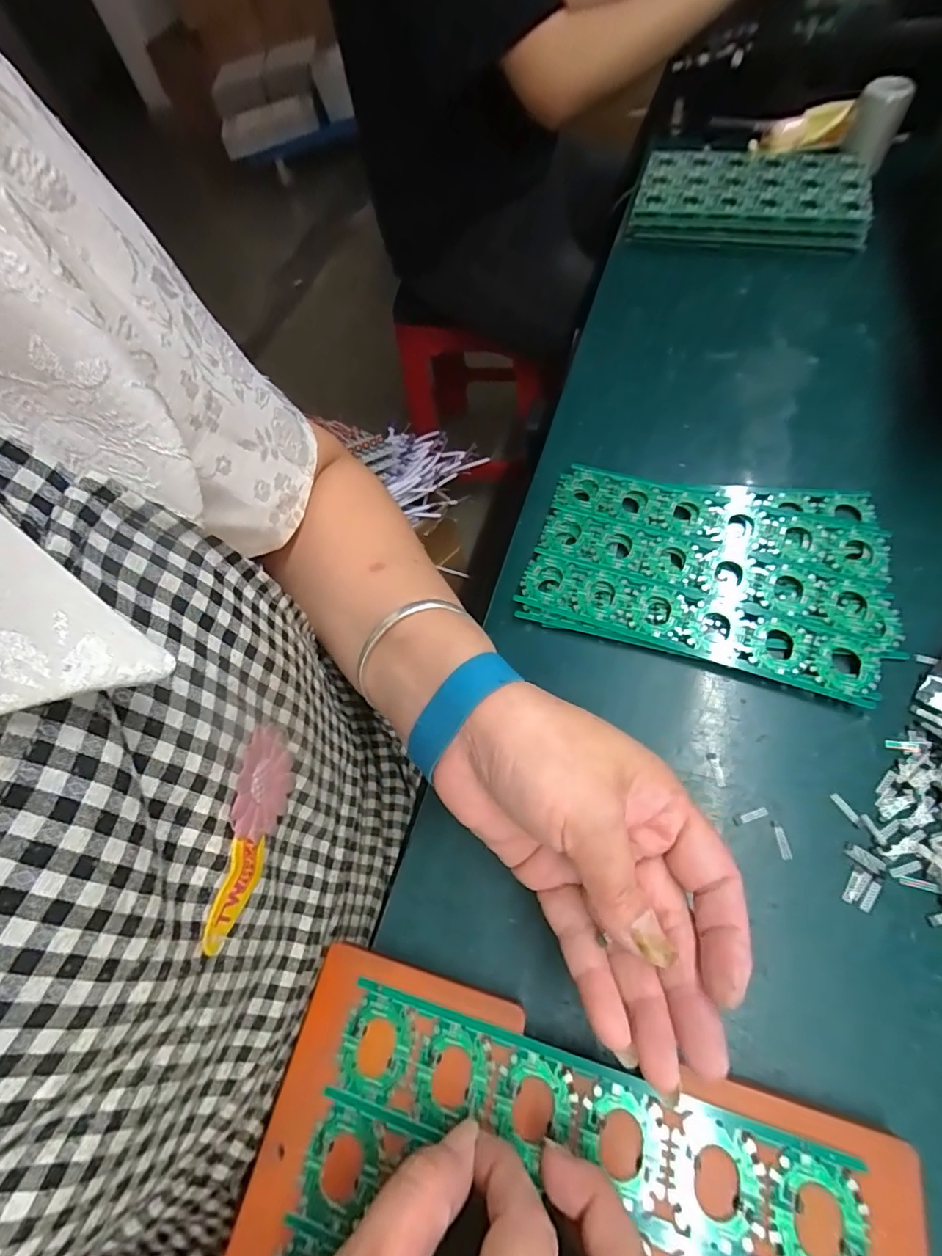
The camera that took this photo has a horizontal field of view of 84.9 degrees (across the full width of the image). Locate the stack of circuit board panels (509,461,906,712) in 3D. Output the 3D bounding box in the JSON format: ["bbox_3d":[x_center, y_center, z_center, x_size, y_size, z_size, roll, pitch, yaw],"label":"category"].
[{"bbox_3d":[0.149,-0.044,0.330,0.207,0.012,0.142,14,64,17],"label":"stack of circuit board panels"}]

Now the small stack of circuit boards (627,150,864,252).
[{"bbox_3d":[0.273,-0.432,0.520,0.214,0.039,0.135,7,62,13],"label":"small stack of circuit boards"}]

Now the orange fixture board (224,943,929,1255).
[{"bbox_3d":[0.032,0.227,0.184,0.239,0.011,0.135,10,62,15],"label":"orange fixture board"}]

